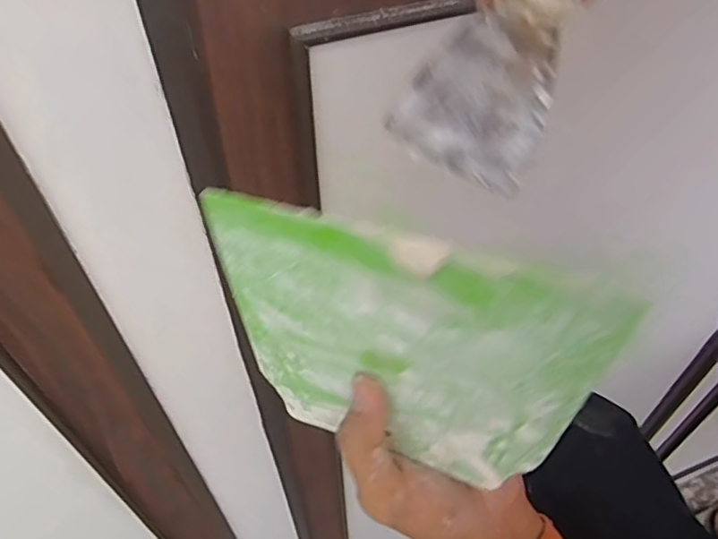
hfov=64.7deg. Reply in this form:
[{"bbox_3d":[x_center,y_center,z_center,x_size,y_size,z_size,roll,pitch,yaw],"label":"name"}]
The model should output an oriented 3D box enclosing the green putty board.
[{"bbox_3d":[0.014,0.035,0.243,0.165,0.119,0.006,14,37,19],"label":"green putty board"}]

